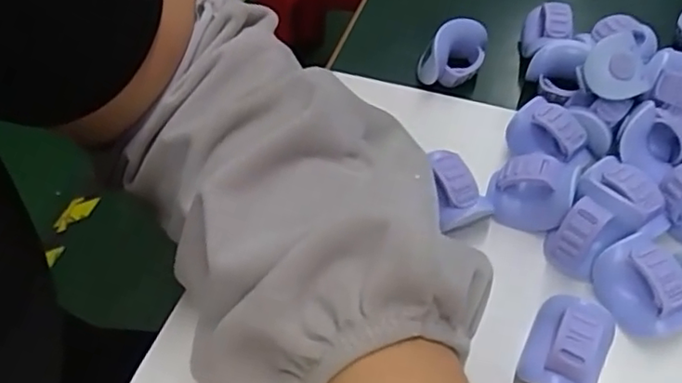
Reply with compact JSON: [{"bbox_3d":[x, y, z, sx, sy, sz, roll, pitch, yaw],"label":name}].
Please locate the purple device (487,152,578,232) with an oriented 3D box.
[{"bbox_3d":[0.088,0.000,0.283,0.035,0.030,0.022,10,54,8],"label":"purple device"}]

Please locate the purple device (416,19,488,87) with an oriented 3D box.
[{"bbox_3d":[0.062,-0.076,0.342,0.035,0.031,0.026,9,54,8],"label":"purple device"}]

